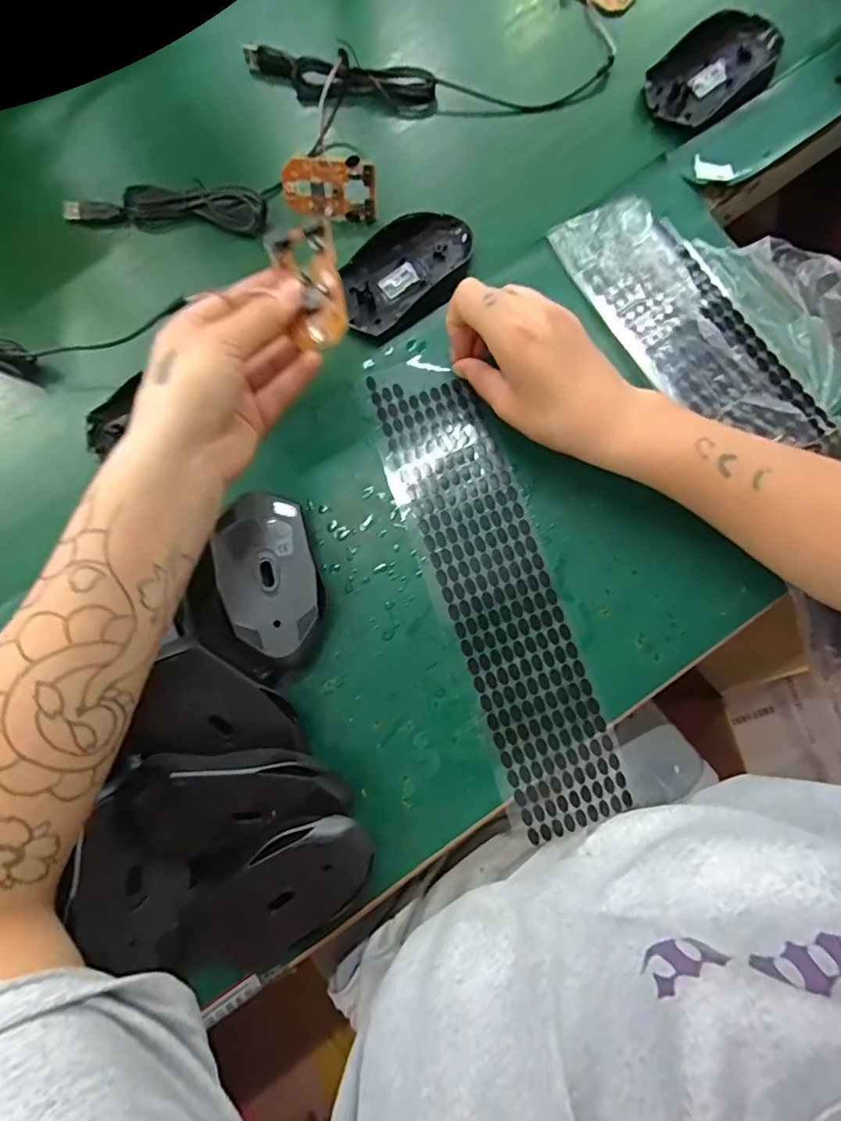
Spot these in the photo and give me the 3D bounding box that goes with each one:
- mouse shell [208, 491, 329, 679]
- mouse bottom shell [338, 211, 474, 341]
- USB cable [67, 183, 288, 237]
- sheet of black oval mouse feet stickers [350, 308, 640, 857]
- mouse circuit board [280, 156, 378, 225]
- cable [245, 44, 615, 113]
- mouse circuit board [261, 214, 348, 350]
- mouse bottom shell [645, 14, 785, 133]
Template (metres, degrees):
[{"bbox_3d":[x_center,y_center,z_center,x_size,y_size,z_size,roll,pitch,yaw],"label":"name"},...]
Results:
[{"bbox_3d":[-0.095,0.014,0.348,0.060,0.031,0.111,-15,73,-6],"label":"mouse shell"},{"bbox_3d":[-0.009,-0.212,0.396,0.108,0.026,0.069,-36,77,-12],"label":"mouse bottom shell"},{"bbox_3d":[-0.194,-0.268,0.421,0.164,0.037,0.037,5,72,0],"label":"USB cable"},{"bbox_3d":[0.044,0.005,0.363,0.078,0.006,0.345,-20,81,0],"label":"sheet of black oval mouse feet stickers"},{"bbox_3d":[-0.068,-0.277,0.403,0.068,0.040,0.008,3,42,2],"label":"mouse circuit board"},{"bbox_3d":[0.000,-0.374,0.426,0.281,0.031,0.050,6,72,1],"label":"cable"},{"bbox_3d":[-0.061,-0.154,0.298,0.035,0.012,0.071,-16,86,-6],"label":"mouse circuit board"},{"bbox_3d":[0.229,-0.375,0.414,0.108,0.023,0.064,-33,76,-11],"label":"mouse bottom shell"}]

